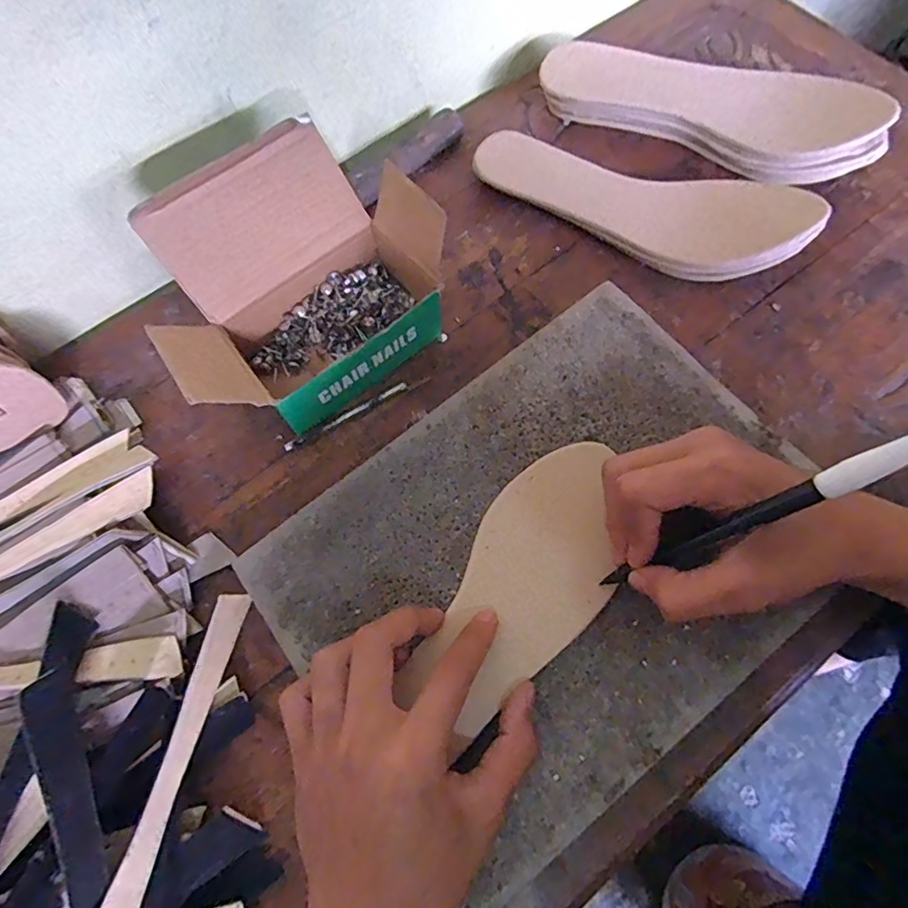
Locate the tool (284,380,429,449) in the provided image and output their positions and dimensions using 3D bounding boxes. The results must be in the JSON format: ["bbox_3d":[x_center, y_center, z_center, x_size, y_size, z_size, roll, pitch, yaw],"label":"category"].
[{"bbox_3d":[-0.063,-0.028,0.349,0.099,0.008,0.008,-30,73,-9],"label":"tool"}]

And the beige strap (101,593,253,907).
[{"bbox_3d":[-0.136,0.158,0.257,0.007,0.021,0.184,-12,53,35],"label":"beige strap"}]

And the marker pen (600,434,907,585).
[{"bbox_3d":[0.122,0.032,0.236,0.014,0.150,0.010,-3,62,-43],"label":"marker pen"}]

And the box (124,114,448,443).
[{"bbox_3d":[-0.093,-0.098,0.328,0.163,0.097,0.119,-38,74,-11],"label":"box"}]

